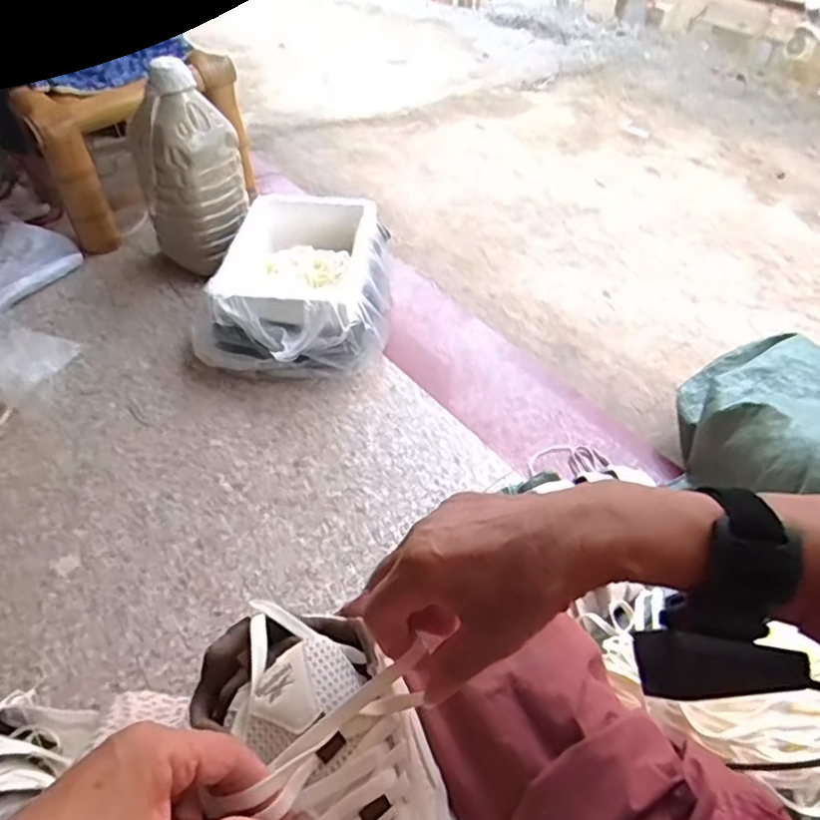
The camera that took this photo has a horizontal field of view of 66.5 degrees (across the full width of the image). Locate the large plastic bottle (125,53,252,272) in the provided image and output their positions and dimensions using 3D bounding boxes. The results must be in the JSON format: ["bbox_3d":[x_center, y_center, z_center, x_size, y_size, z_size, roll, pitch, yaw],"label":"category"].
[{"bbox_3d":[-0.445,-0.472,1.277,0.171,0.389,0.149,24,52,21],"label":"large plastic bottle"}]

